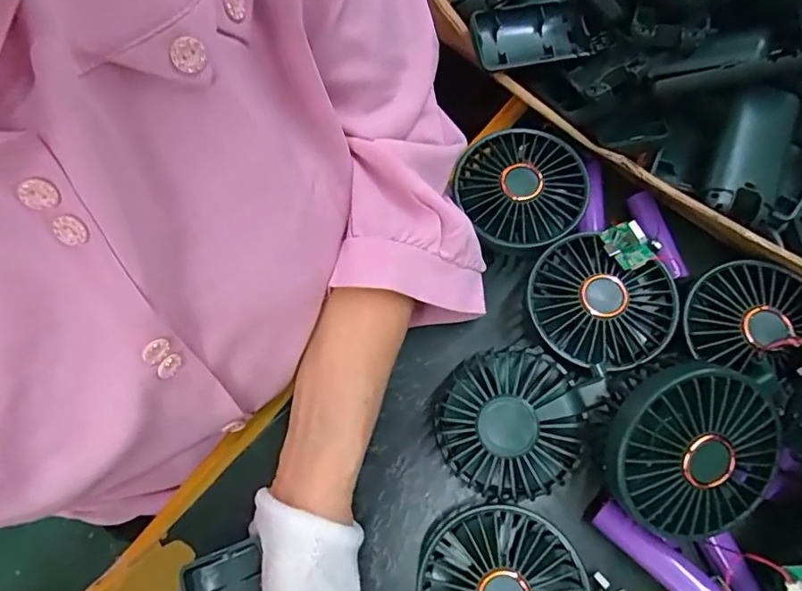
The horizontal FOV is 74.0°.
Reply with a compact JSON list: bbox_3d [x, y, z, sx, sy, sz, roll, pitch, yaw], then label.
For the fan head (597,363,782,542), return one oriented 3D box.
[{"bbox_3d":[0.143,0.076,0.266,0.084,0.028,0.085,-18,100,-6],"label":"fan head"}]

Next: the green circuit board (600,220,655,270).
[{"bbox_3d":[0.134,-0.031,0.317,0.019,0.013,0.031,-29,73,-7],"label":"green circuit board"}]

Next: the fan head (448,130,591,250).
[{"bbox_3d":[0.082,-0.070,0.356,0.077,0.028,0.082,-1,71,2],"label":"fan head"}]

